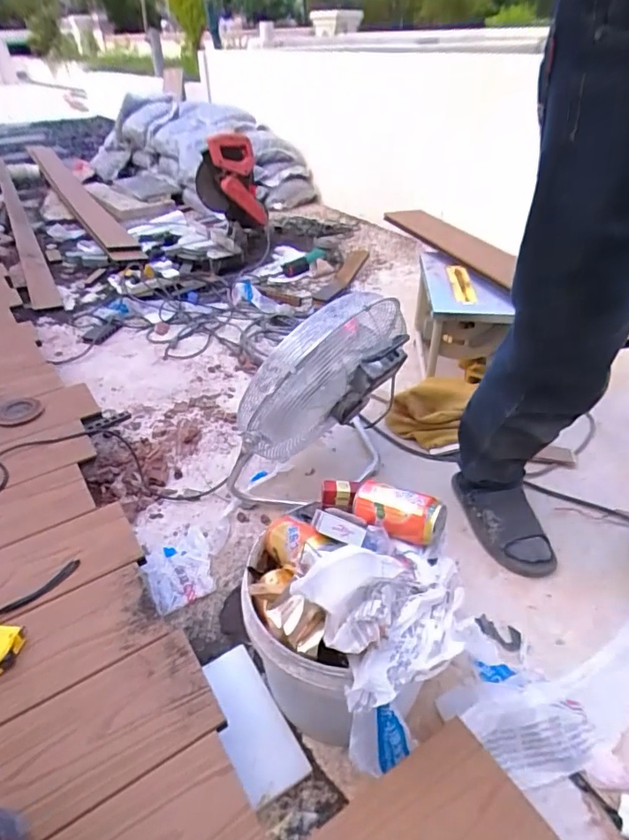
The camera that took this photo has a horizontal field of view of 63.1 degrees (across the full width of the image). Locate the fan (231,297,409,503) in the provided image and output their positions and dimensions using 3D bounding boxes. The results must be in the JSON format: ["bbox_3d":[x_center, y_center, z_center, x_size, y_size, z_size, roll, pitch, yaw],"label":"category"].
[{"bbox_3d":[0.010,-0.019,0.974,0.349,0.382,0.165,-10,38,-11],"label":"fan"}]

